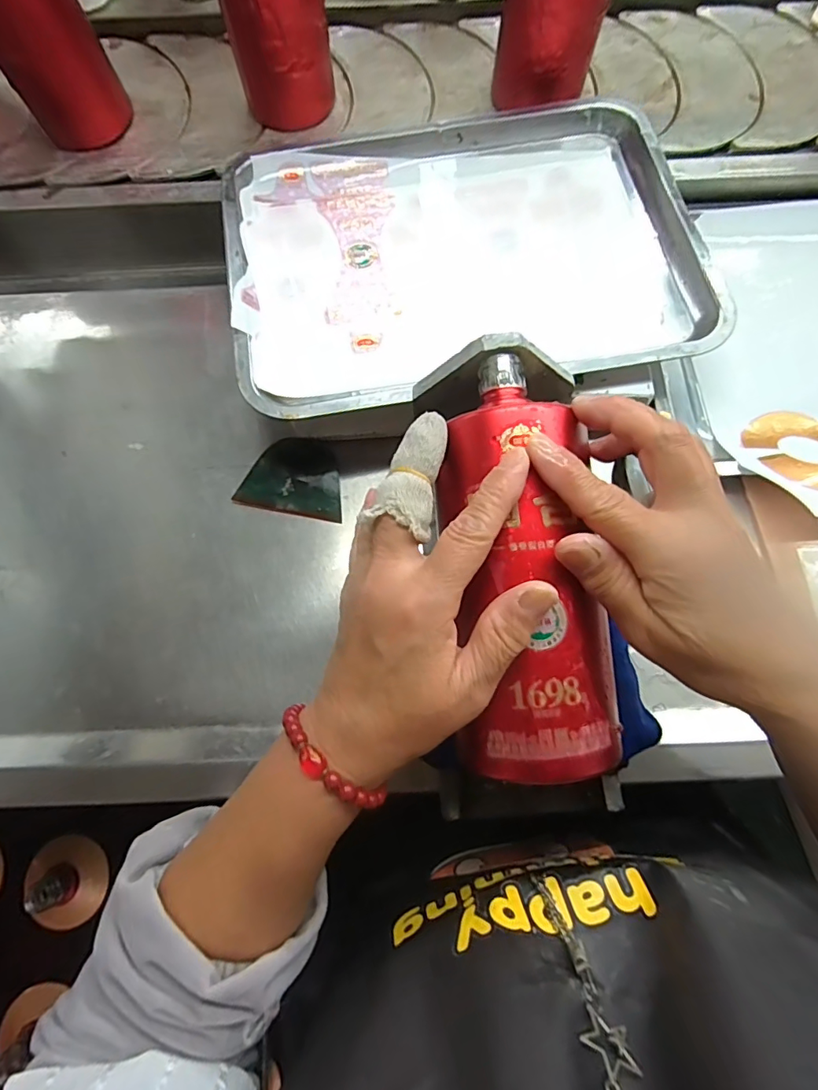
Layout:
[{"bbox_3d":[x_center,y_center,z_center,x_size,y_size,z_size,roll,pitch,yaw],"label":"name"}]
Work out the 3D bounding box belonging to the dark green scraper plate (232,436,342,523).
[{"bbox_3d":[-0.087,-0.053,0.386,0.080,0.006,0.060,11,86,7],"label":"dark green scraper plate"}]

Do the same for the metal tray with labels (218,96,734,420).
[{"bbox_3d":[0.038,-0.221,0.394,0.341,0.061,0.271,-10,76,-2],"label":"metal tray with labels"}]

